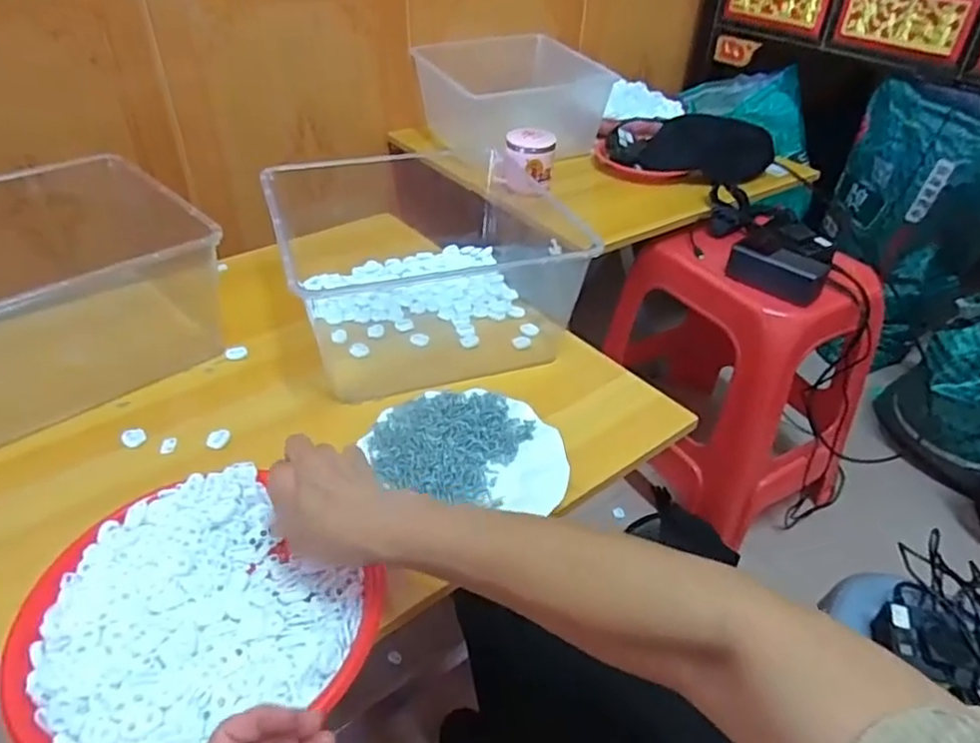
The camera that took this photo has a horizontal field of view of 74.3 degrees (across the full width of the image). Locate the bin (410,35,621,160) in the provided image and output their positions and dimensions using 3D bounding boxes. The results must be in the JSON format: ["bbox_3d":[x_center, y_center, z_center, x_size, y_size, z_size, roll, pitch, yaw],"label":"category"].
[{"bbox_3d":[0.036,-0.477,1.147,0.271,0.151,0.276,-16,43,-22],"label":"bin"}]

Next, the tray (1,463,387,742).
[{"bbox_3d":[-0.204,0.168,0.441,0.220,0.027,0.203,2,39,-1],"label":"tray"}]

